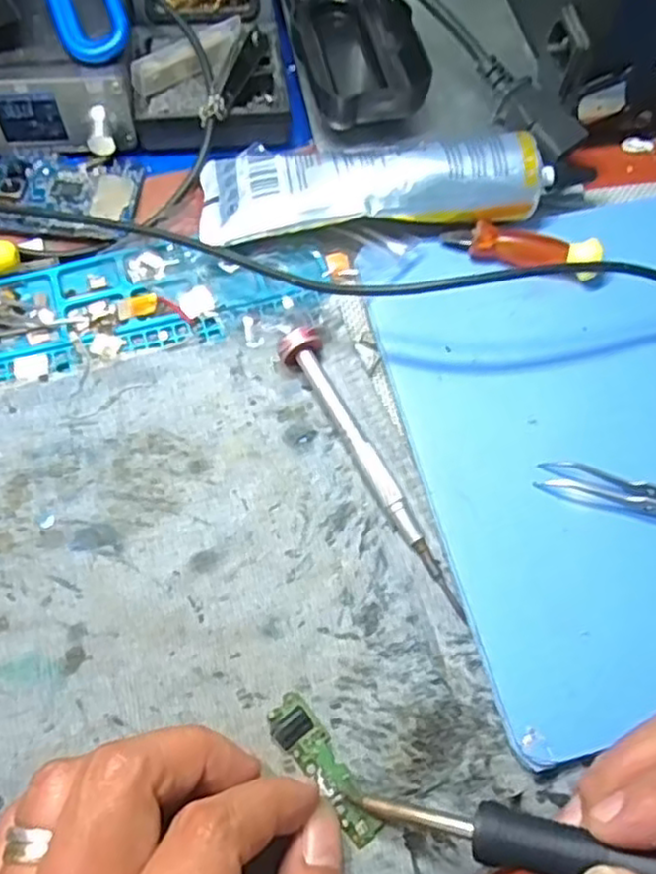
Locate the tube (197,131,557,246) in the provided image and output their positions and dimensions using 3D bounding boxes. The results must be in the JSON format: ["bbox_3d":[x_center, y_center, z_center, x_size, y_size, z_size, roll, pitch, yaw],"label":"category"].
[{"bbox_3d":[0.021,-0.112,0.296,0.149,0.029,0.048,-8,68,-6],"label":"tube"}]

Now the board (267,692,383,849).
[{"bbox_3d":[-0.002,0.105,0.222,0.014,0.004,0.048,-33,73,-16],"label":"board"}]

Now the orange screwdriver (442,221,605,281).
[{"bbox_3d":[0.081,-0.080,0.295,0.063,0.016,0.013,18,67,4],"label":"orange screwdriver"}]

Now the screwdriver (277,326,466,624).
[{"bbox_3d":[0.018,0.009,0.256,0.015,0.012,0.120,-29,71,-14],"label":"screwdriver"}]

